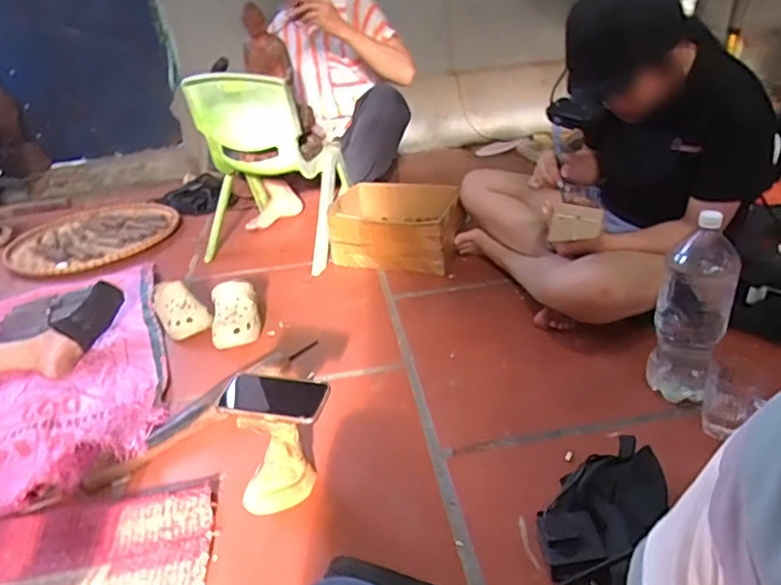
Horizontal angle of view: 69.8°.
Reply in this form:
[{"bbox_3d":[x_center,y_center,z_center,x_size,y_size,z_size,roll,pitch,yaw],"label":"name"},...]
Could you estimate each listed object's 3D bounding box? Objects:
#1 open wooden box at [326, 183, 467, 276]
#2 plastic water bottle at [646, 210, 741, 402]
[{"bbox_3d":[0.012,-0.171,1.523,0.353,0.158,0.260,5,33,14],"label":"open wooden box"},{"bbox_3d":[0.496,0.037,0.921,0.107,0.316,0.099,16,36,28],"label":"plastic water bottle"}]

